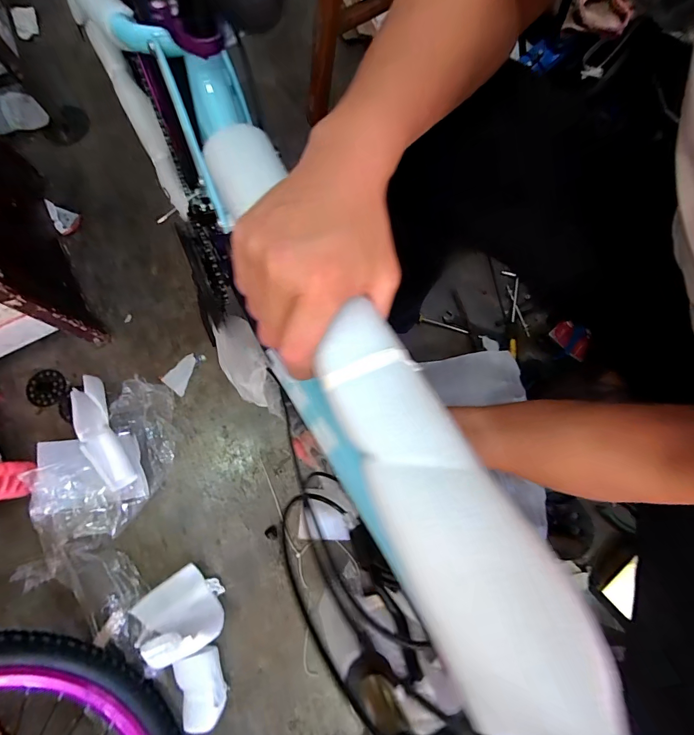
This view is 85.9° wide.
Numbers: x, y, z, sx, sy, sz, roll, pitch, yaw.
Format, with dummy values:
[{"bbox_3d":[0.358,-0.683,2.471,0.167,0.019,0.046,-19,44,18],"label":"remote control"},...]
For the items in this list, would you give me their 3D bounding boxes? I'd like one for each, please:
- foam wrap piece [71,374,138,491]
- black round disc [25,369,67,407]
[{"bbox_3d":[-0.449,0.116,0.671,0.060,0.046,0.215,-30,79,-9],"label":"foam wrap piece"},{"bbox_3d":[-0.609,0.040,0.752,0.074,0.008,0.076,0,78,-1],"label":"black round disc"}]

